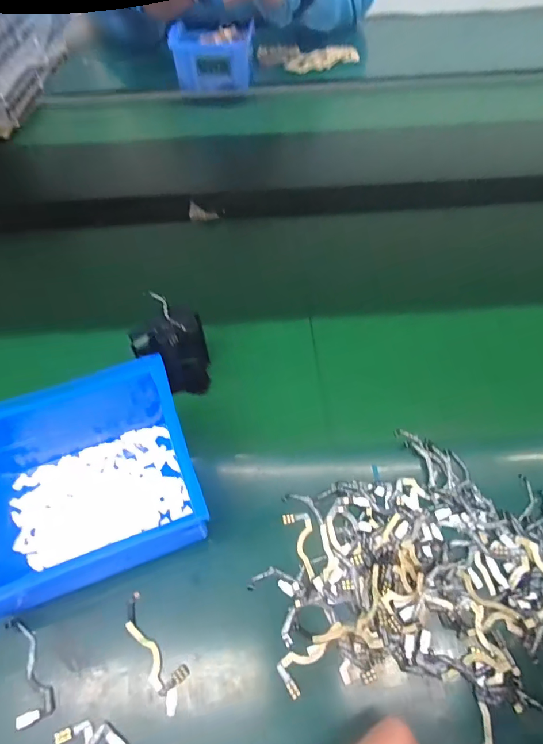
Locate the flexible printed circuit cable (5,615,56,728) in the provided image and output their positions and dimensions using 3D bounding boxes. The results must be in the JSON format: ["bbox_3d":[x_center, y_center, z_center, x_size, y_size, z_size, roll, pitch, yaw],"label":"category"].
[{"bbox_3d":[-0.134,0.163,0.235,0.016,0.007,0.053,-24,58,-14],"label":"flexible printed circuit cable"}]

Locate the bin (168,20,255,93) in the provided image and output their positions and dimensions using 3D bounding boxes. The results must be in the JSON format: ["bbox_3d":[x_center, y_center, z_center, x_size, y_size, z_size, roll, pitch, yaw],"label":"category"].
[{"bbox_3d":[-0.091,-0.510,0.682,0.127,0.060,0.115,-1,56,1],"label":"bin"}]

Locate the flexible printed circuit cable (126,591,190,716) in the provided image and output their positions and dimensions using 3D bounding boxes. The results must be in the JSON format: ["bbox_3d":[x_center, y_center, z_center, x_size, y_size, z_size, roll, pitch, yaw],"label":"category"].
[{"bbox_3d":[-0.066,0.155,0.238,0.018,0.005,0.062,-33,61,-20],"label":"flexible printed circuit cable"}]

